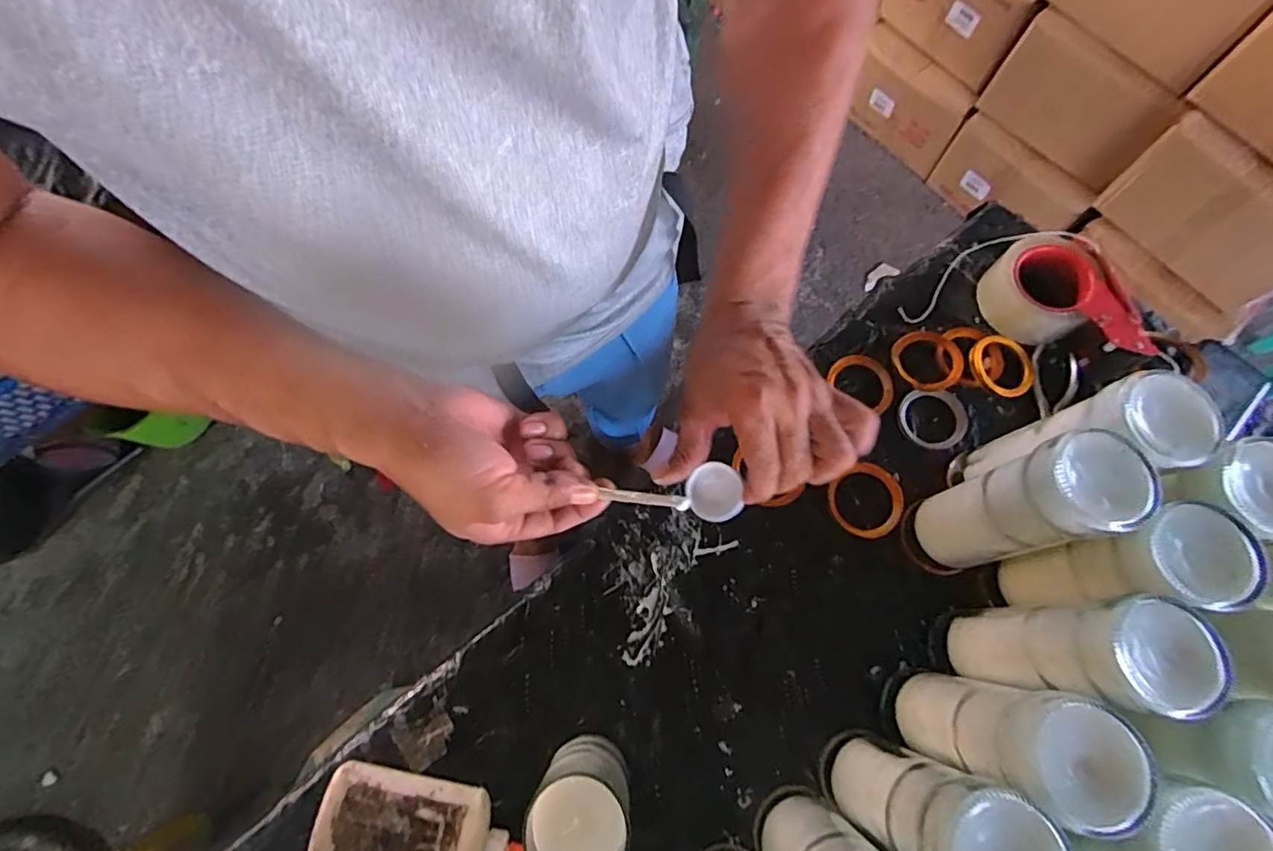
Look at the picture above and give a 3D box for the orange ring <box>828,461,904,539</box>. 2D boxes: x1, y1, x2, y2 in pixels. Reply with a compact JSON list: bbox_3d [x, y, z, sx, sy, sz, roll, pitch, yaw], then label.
[{"bbox_3d":[0.227,0.076,0.560,0.072,0.011,0.066,0,70,0],"label":"orange ring"}]

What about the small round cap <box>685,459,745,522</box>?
[{"bbox_3d":[0.054,0.045,0.398,0.035,0.016,0.041,-8,99,19],"label":"small round cap"}]

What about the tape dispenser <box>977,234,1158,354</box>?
[{"bbox_3d":[0.458,-0.135,0.612,0.159,0.055,0.103,30,73,10],"label":"tape dispenser"}]

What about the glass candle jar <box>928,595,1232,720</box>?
[{"bbox_3d":[0.307,0.167,0.427,0.078,0.192,0.069,6,71,2],"label":"glass candle jar"}]

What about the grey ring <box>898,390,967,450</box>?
[{"bbox_3d":[0.307,-0.006,0.591,0.067,0.011,0.060,-3,70,-1],"label":"grey ring"}]

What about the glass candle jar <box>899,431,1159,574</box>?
[{"bbox_3d":[0.296,0.069,0.456,0.072,0.206,0.069,0,70,0],"label":"glass candle jar"}]

